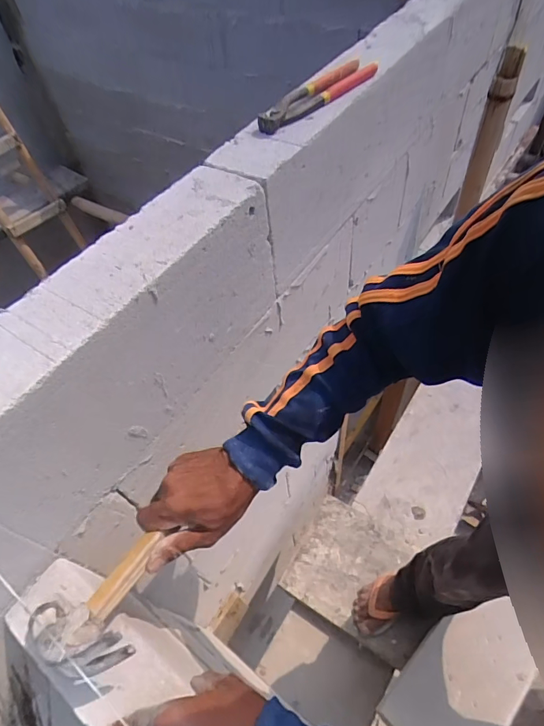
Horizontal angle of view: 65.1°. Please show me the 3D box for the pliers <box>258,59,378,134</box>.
[{"bbox_3d":[0.066,-0.368,0.572,0.046,0.023,0.223,33,63,26],"label":"pliers"}]

